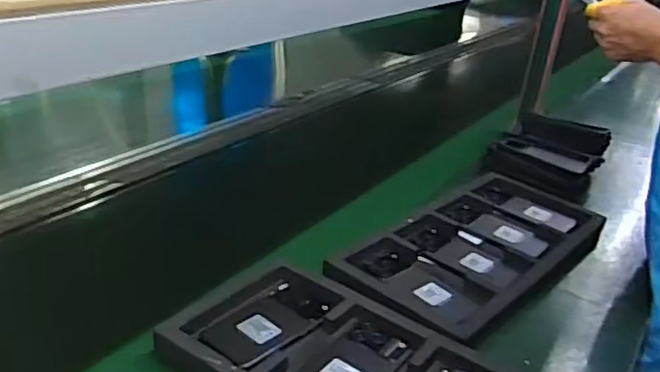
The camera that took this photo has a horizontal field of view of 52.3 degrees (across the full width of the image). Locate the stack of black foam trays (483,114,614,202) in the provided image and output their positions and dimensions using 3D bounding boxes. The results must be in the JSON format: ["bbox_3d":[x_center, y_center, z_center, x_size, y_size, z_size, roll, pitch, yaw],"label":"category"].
[{"bbox_3d":[0.432,-0.069,1.320,0.194,0.068,0.267,18,27,24],"label":"stack of black foam trays"}]

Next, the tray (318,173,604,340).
[{"bbox_3d":[0.231,0.085,1.018,0.239,0.034,0.523,22,28,30],"label":"tray"}]

